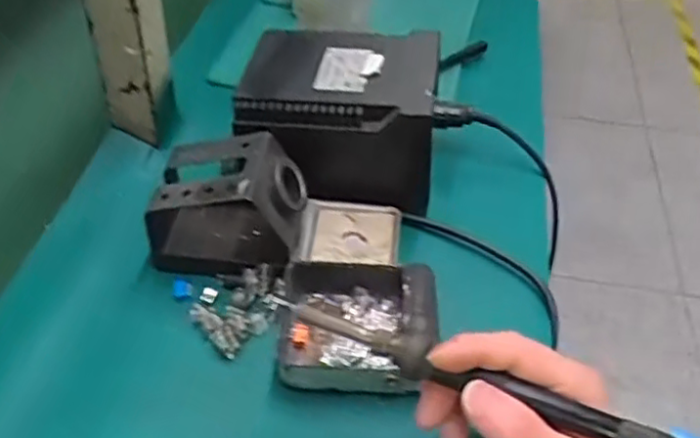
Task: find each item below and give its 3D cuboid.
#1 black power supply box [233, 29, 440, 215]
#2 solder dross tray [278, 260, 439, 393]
[{"bbox_3d":[-0.007,-0.076,0.515,0.142,0.092,0.117,5,44,0],"label":"black power supply box"},{"bbox_3d":[0.004,0.062,0.413,0.090,0.037,0.079,6,44,0],"label":"solder dross tray"}]

